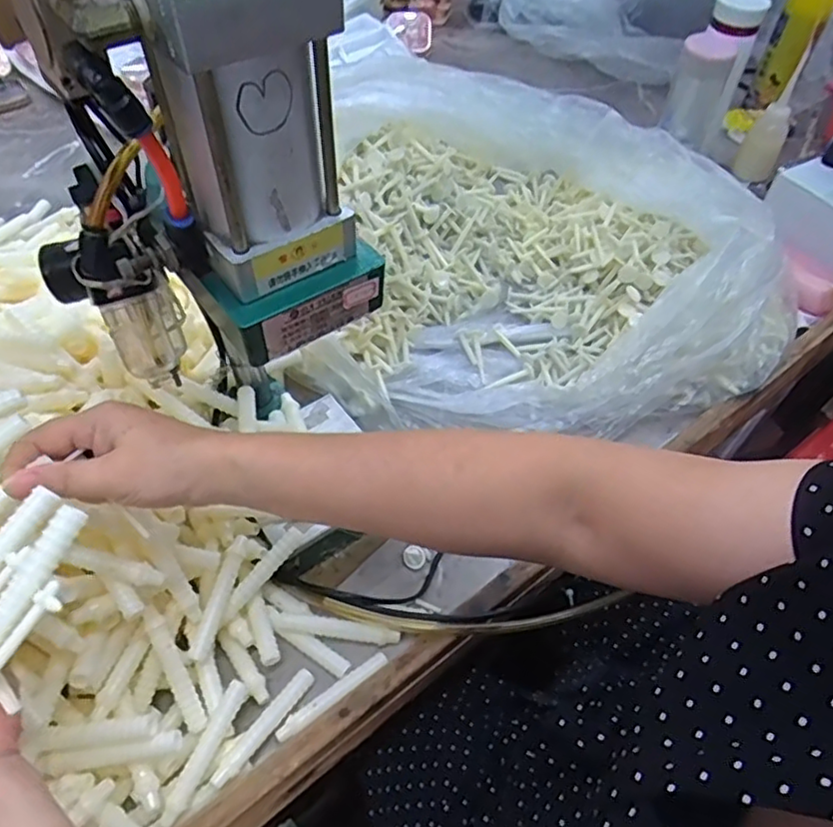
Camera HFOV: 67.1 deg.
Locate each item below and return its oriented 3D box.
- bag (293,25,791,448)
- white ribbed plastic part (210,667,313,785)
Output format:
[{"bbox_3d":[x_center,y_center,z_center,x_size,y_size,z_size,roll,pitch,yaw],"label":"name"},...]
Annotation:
[{"bbox_3d":[0.137,-0.203,0.700,0.455,0.159,0.455,3,53,0],"label":"bag"},{"bbox_3d":[-0.108,0.221,0.447,0.015,0.016,0.091,31,57,19],"label":"white ribbed plastic part"}]

